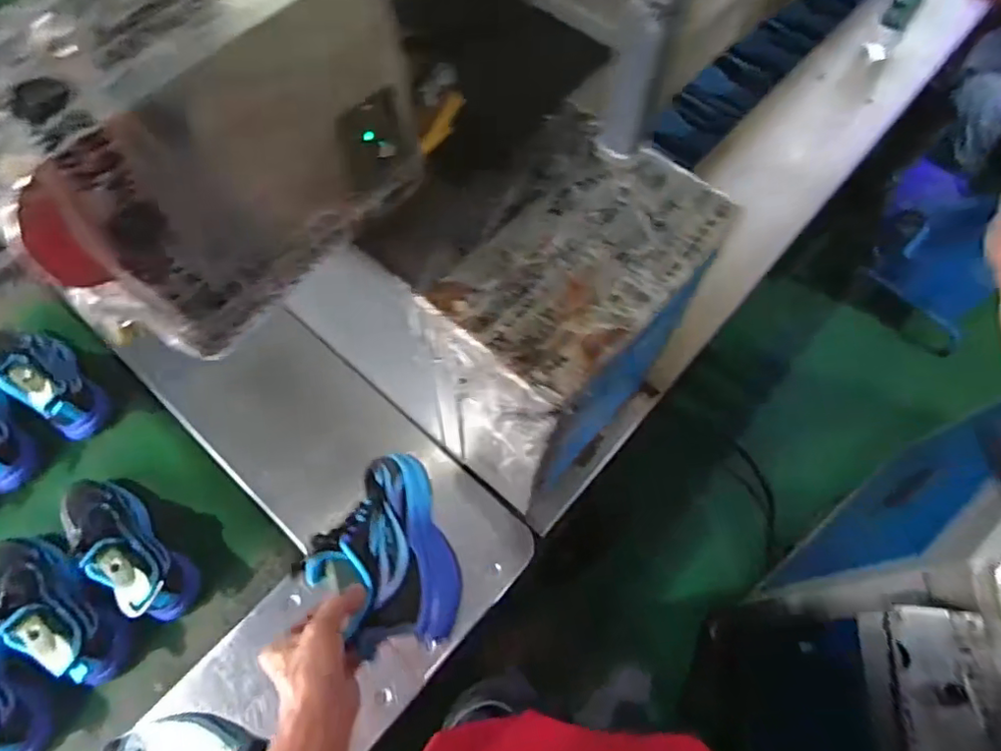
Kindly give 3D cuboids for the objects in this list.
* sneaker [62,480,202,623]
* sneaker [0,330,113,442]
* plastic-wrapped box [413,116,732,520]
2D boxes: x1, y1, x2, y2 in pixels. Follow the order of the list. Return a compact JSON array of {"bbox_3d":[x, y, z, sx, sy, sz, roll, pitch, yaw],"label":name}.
[{"bbox_3d":[-0.519,0.225,0.783,0.247,0.108,0.084,38,69,16],"label":"sneaker"},{"bbox_3d":[-0.709,-0.003,0.891,0.078,0.128,0.196,-40,72,-18],"label":"sneaker"},{"bbox_3d":[0.074,-0.038,0.724,0.244,0.390,0.300,36,69,15],"label":"plastic-wrapped box"}]

